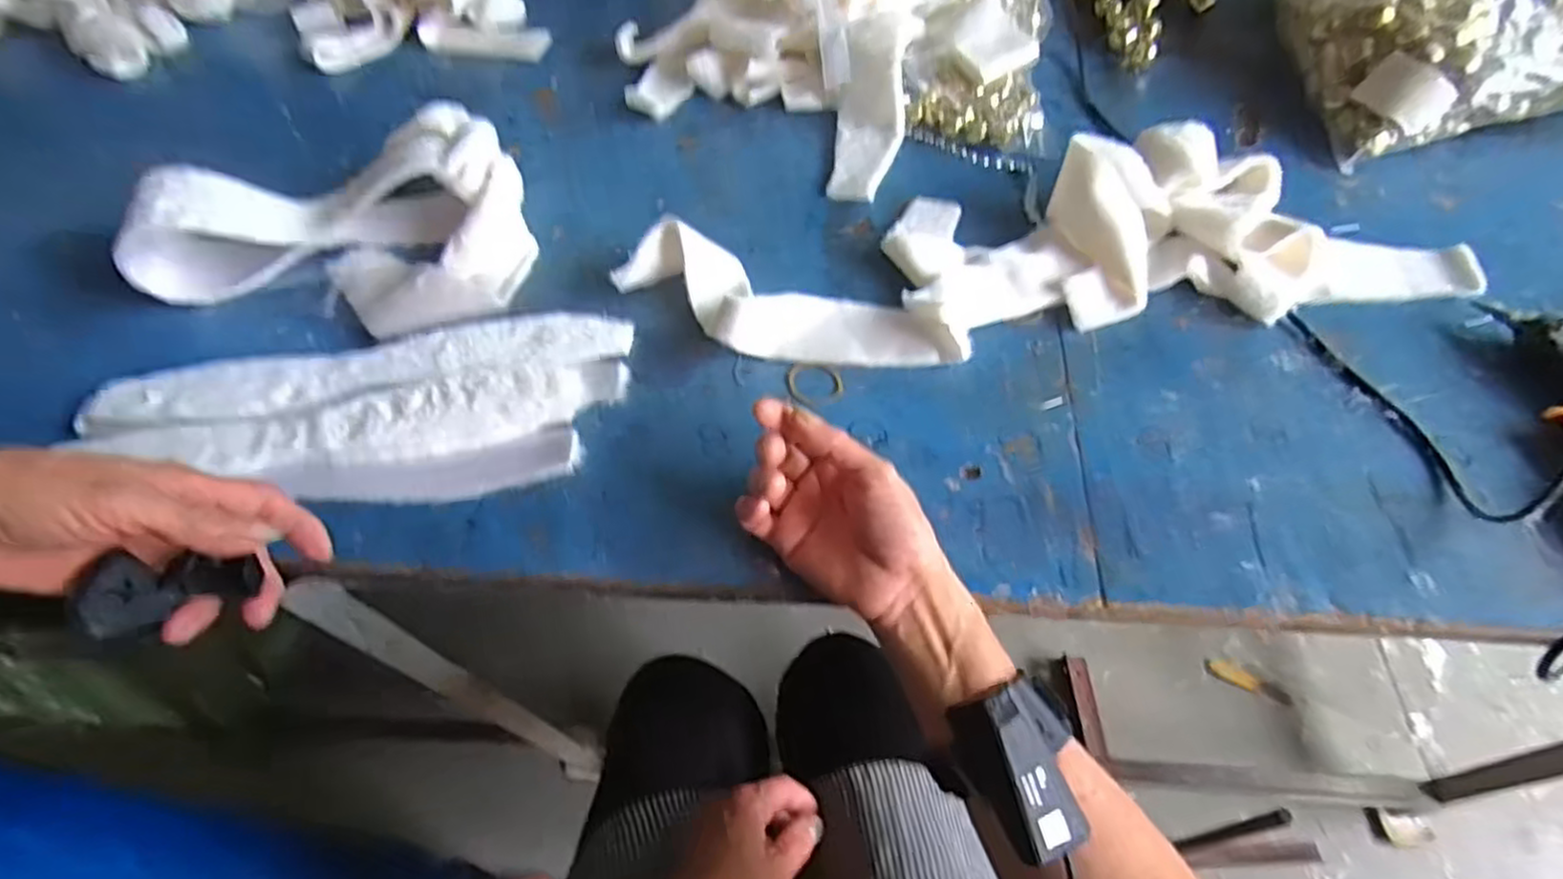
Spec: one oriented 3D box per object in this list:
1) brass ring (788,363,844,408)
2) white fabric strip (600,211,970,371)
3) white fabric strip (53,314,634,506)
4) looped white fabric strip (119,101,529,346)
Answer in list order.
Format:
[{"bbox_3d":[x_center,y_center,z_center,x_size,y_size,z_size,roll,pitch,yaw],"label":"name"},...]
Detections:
[{"bbox_3d":[0.022,-0.036,0.492,0.035,0.005,0.035,-10,56,-2],"label":"brass ring"},{"bbox_3d":[0.003,-0.090,0.507,0.240,0.042,0.081,13,59,13],"label":"white fabric strip"},{"bbox_3d":[-0.279,-0.017,0.490,0.350,0.022,0.129,-7,56,1],"label":"white fabric strip"},{"bbox_3d":[-0.327,-0.169,0.566,0.264,0.074,0.172,4,57,7],"label":"looped white fabric strip"}]

